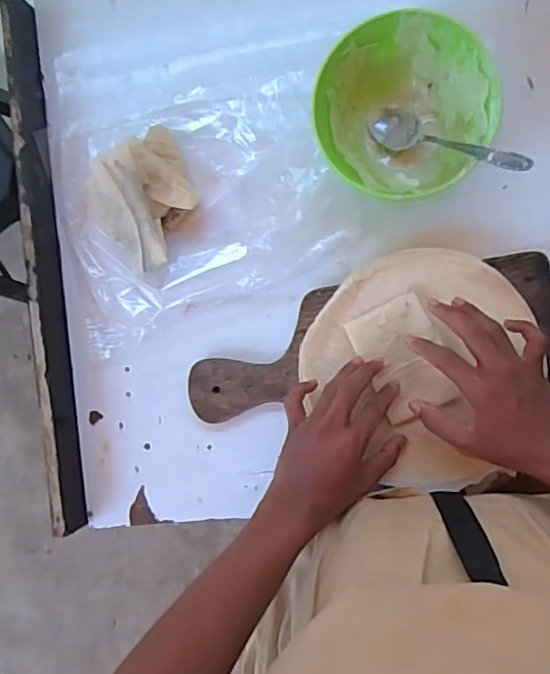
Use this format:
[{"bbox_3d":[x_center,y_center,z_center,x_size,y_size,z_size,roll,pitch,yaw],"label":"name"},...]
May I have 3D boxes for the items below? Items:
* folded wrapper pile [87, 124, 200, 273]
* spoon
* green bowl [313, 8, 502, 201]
[{"bbox_3d":[-0.131,-0.130,0.557,0.111,0.053,0.115,0,91,10],"label":"folded wrapper pile"},{"bbox_3d":[0.144,-0.167,0.487,0.035,0.024,0.168,-56,39,6],"label":"spoon"},{"bbox_3d":[0.114,-0.195,0.508,0.146,0.076,0.143,0,91,10],"label":"green bowl"}]

